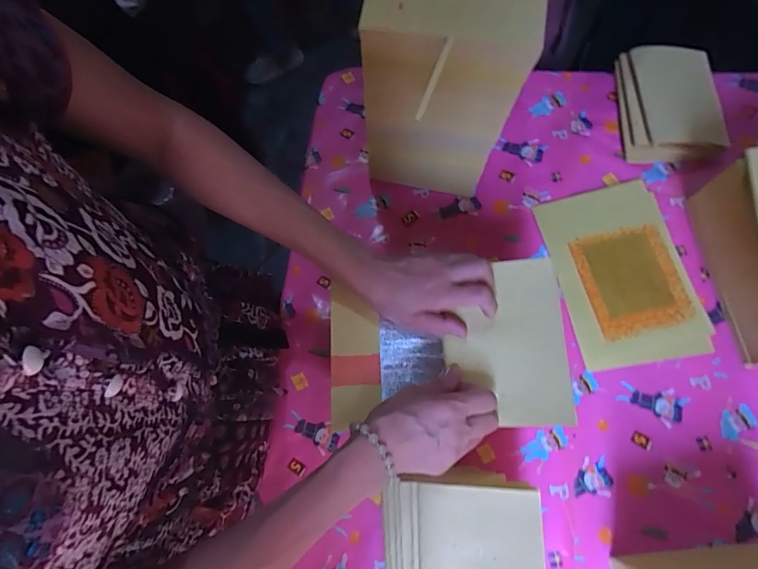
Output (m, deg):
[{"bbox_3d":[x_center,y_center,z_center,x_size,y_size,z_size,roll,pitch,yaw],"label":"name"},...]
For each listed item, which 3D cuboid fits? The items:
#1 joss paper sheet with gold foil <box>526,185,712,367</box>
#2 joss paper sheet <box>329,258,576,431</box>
[{"bbox_3d":[0.329,-0.016,0.605,0.165,0.010,0.242,-14,75,3],"label":"joss paper sheet with gold foil"},{"bbox_3d":[0.065,0.062,0.450,0.230,0.019,0.157,-4,77,5],"label":"joss paper sheet"}]

